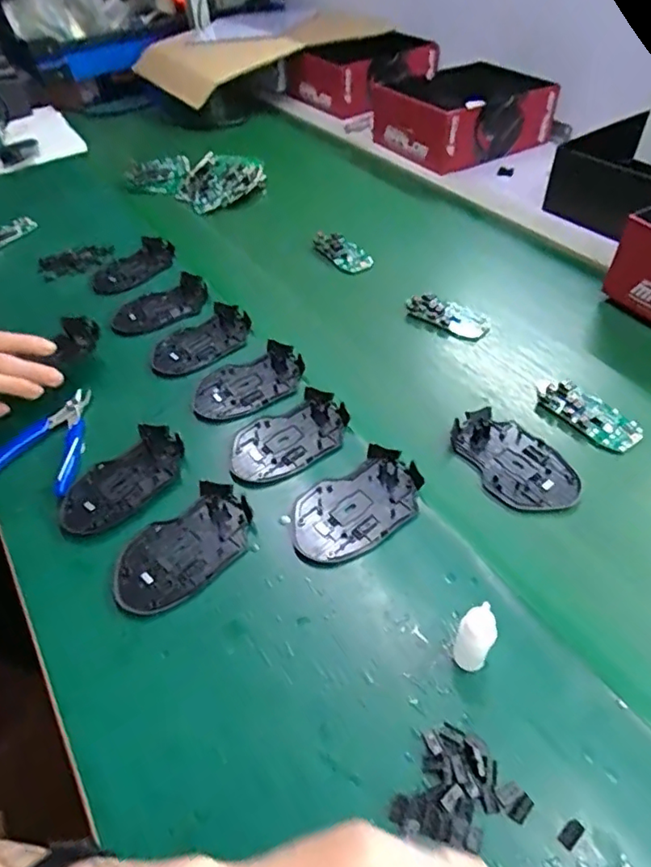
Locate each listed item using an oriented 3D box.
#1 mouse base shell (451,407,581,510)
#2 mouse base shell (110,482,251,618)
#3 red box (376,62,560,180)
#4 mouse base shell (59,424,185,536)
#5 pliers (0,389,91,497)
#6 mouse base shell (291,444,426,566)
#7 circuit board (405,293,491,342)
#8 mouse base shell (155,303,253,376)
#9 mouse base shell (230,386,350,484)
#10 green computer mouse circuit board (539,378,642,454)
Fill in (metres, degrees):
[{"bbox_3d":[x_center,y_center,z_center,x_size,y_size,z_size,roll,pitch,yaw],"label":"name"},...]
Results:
[{"bbox_3d":[0.163,0.021,0.483,0.073,0.012,0.114,-23,51,-15],"label":"mouse base shell"},{"bbox_3d":[-0.109,0.088,0.434,0.114,0.008,0.071,-35,55,-24],"label":"mouse base shell"},{"bbox_3d":[0.214,-0.541,0.939,0.222,0.097,0.234,-26,49,-20],"label":"red box"},{"bbox_3d":[-0.175,0.039,0.481,0.113,0.013,0.069,-38,56,-25],"label":"mouse base shell"},{"bbox_3d":[-0.259,0.003,0.521,0.089,0.018,0.120,4,49,9],"label":"pliers"},{"bbox_3d":[0.025,0.058,0.450,0.115,0.011,0.072,-30,52,-20],"label":"mouse base shell"},{"bbox_3d":[0.135,-0.134,0.625,0.097,0.009,0.046,23,54,23],"label":"circuit board"},{"bbox_3d":[-0.134,-0.103,0.602,0.112,0.016,0.069,-32,53,-21],"label":"mouse base shell"},{"bbox_3d":[-0.032,0.004,0.503,0.113,0.008,0.073,-29,52,-19],"label":"mouse base shell"},{"bbox_3d":[0.238,-0.022,0.516,0.044,0.012,0.104,-34,54,-23],"label":"green computer mouse circuit board"}]

